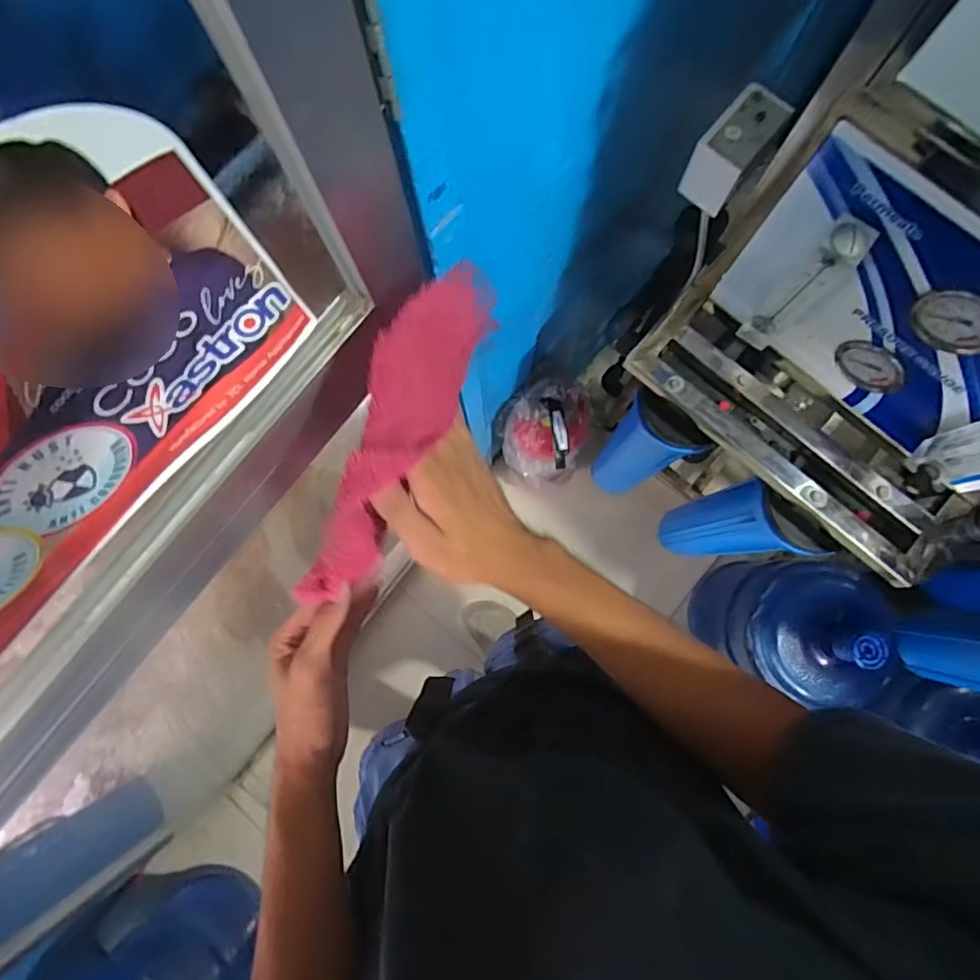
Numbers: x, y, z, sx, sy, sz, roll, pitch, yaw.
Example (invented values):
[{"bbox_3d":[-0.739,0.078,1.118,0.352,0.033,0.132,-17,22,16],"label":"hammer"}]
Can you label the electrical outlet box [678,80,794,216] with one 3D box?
[{"bbox_3d":[0.222,-0.309,0.528,0.049,0.064,0.086,39,85,6],"label":"electrical outlet box"}]

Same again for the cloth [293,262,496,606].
[{"bbox_3d":[-0.063,-0.025,0.353,0.049,0.057,0.233,26,99,5],"label":"cloth"}]

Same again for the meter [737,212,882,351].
[{"bbox_3d":[0.285,-0.185,0.526,0.032,0.178,0.040,44,85,7],"label":"meter"}]

